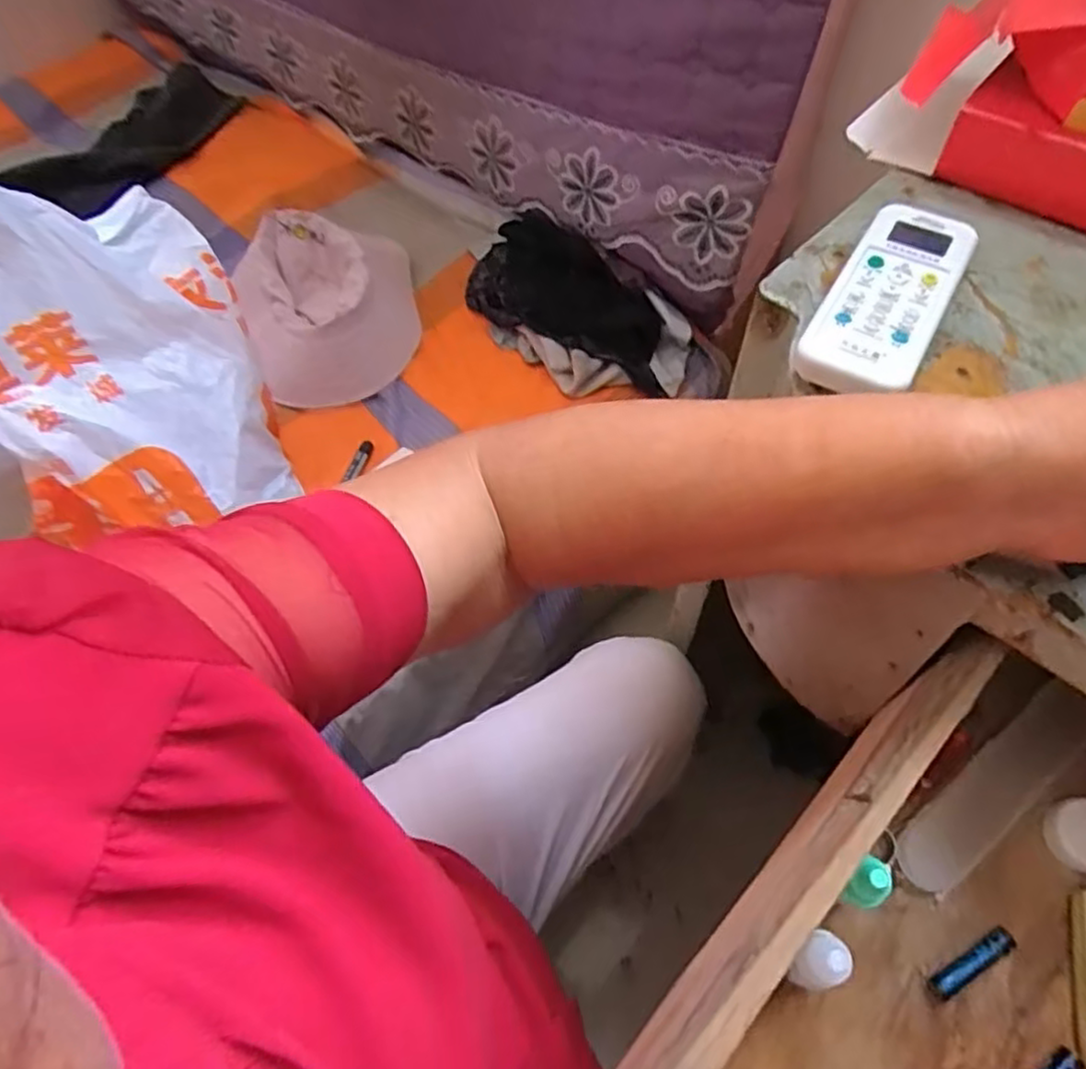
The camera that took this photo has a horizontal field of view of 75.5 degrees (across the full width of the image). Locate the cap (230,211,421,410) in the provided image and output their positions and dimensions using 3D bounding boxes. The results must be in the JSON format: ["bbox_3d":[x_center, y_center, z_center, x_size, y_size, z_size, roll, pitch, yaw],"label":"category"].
[{"bbox_3d":[-0.263,-0.280,0.869,0.204,0.100,0.240,-13,58,-5],"label":"cap"}]

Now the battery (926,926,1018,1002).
[{"bbox_3d":[0.186,0.186,0.304,0.043,0.008,0.010,-26,60,-13],"label":"battery"}]

